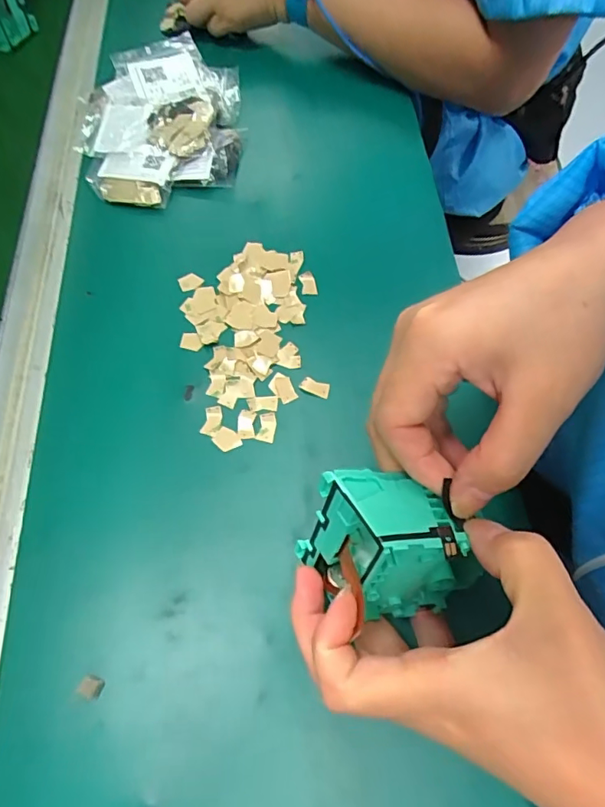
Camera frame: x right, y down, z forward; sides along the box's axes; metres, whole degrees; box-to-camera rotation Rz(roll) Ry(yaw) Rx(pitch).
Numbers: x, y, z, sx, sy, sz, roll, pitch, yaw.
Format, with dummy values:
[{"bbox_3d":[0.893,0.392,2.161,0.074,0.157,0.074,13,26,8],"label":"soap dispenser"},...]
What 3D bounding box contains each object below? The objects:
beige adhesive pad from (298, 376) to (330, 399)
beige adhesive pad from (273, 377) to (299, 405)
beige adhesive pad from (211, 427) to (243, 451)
[{"bbox_3d":[0.009,-0.012,0.352,0.020,0.004,0.011,19,65,6],"label":"beige adhesive pad"},{"bbox_3d":[-0.012,-0.010,0.350,0.012,0.004,0.020,-20,67,-12],"label":"beige adhesive pad"},{"bbox_3d":[-0.048,0.023,0.332,0.017,0.004,0.014,35,67,13],"label":"beige adhesive pad"}]

